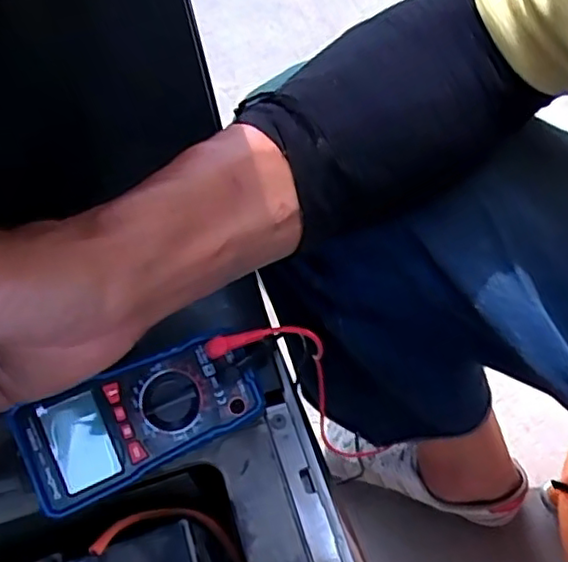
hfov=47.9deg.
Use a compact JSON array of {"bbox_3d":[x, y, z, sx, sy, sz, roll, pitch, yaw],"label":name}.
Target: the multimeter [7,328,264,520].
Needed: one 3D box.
[{"bbox_3d":[-0.081,0.084,0.379,0.135,0.036,0.054,-26,87,-18],"label":"multimeter"}]

